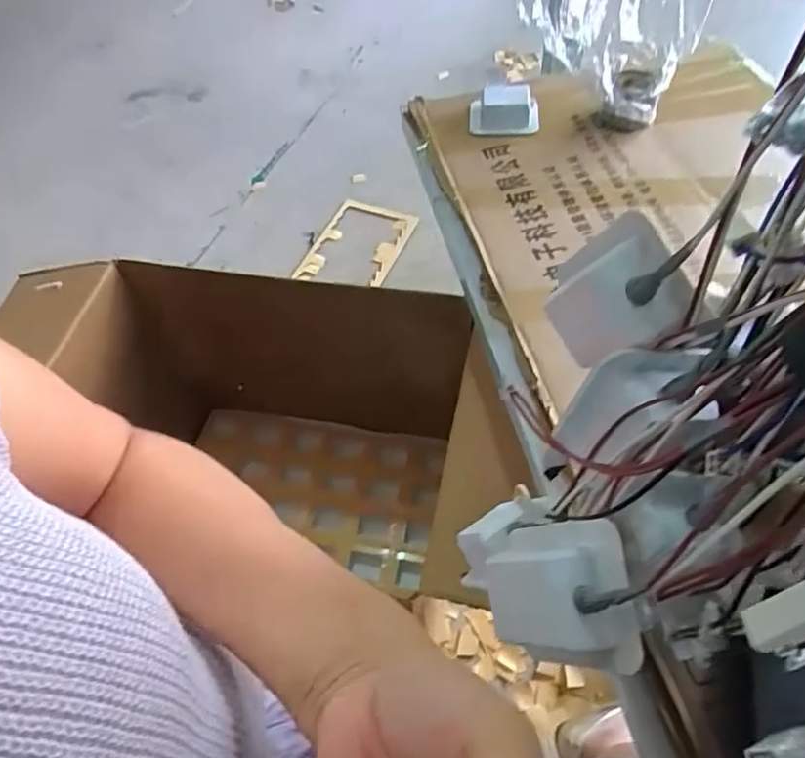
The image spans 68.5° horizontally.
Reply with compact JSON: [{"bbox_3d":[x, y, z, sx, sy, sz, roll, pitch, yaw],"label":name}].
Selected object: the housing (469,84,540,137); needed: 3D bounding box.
[{"bbox_3d":[0.120,-0.316,0.697,0.081,0.026,0.075,0,57,5],"label":"housing"}]

